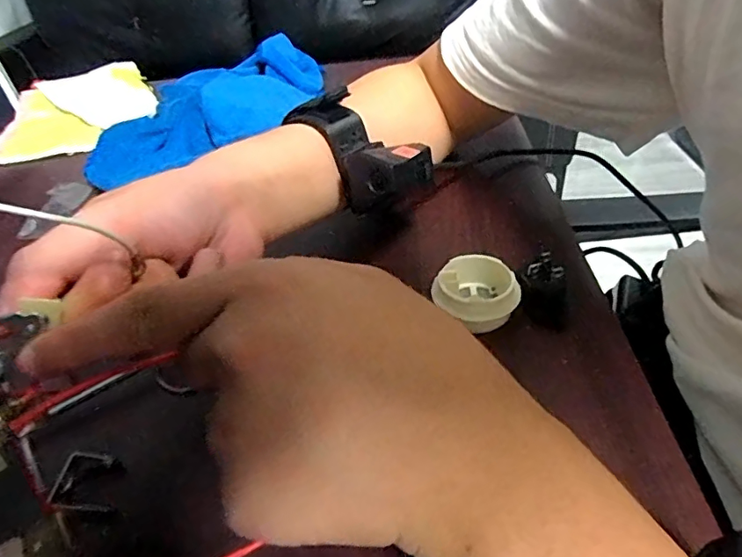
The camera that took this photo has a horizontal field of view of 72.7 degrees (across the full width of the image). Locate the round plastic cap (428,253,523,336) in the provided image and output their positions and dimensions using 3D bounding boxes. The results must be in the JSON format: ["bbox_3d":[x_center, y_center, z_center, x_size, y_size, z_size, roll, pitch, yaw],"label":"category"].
[{"bbox_3d":[0.058,0.008,0.281,0.049,0.022,0.047,-5,41,4],"label":"round plastic cap"}]

